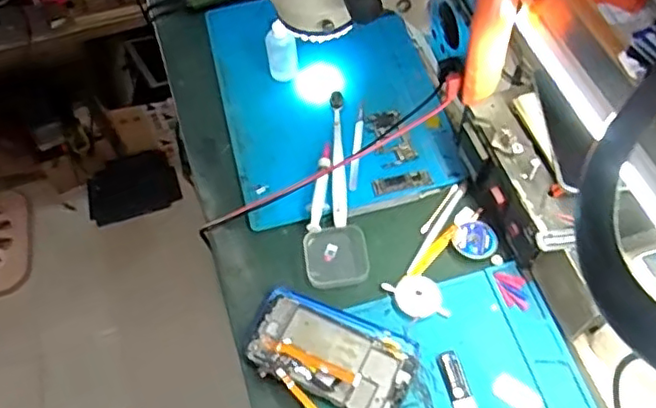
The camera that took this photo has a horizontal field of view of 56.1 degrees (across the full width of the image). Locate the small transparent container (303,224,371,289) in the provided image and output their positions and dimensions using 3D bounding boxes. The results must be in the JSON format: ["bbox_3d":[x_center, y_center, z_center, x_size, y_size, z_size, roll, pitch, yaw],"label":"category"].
[{"bbox_3d":[0.008,0.055,0.636,0.064,0.012,0.063,-9,60,-1],"label":"small transparent container"}]

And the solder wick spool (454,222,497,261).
[{"bbox_3d":[0.151,0.039,0.630,0.039,0.008,0.042,-2,60,3],"label":"solder wick spool"}]

